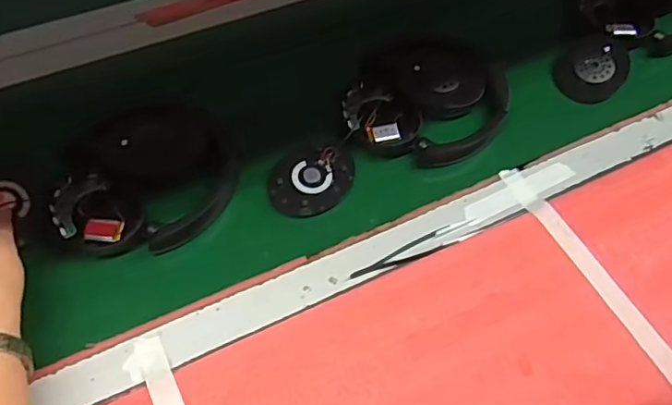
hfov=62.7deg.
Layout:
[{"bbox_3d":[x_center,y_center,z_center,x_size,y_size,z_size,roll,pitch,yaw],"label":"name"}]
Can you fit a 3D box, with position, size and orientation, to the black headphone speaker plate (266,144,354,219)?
[{"bbox_3d":[-0.023,-0.022,0.505,0.065,0.009,0.081,39,65,20],"label":"black headphone speaker plate"}]

